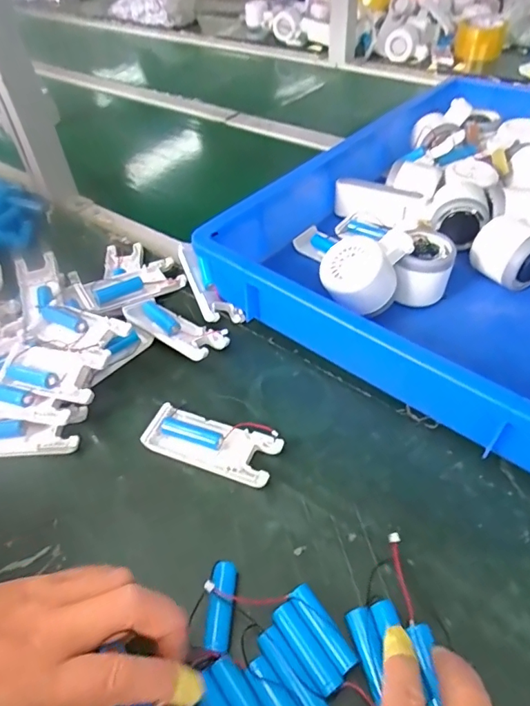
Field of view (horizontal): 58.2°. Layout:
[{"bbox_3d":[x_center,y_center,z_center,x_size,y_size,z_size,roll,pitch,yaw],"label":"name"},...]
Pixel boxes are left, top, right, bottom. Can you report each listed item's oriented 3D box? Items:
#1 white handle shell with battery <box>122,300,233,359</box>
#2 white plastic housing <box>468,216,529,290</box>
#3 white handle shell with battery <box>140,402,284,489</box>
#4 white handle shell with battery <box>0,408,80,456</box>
[{"bbox_3d":[-0.088,-0.024,0.453,0.104,0.024,0.040,25,54,25],"label":"white handle shell with battery"},{"bbox_3d":[0.244,-0.101,0.466,0.063,0.060,0.059,-28,51,-20],"label":"white plastic housing"},{"bbox_3d":[-0.040,0.067,0.371,0.103,0.012,0.049,15,51,18],"label":"white handle shell with battery"},{"bbox_3d":[-0.201,0.066,0.388,0.102,0.024,0.033,-3,47,2],"label":"white handle shell with battery"}]

